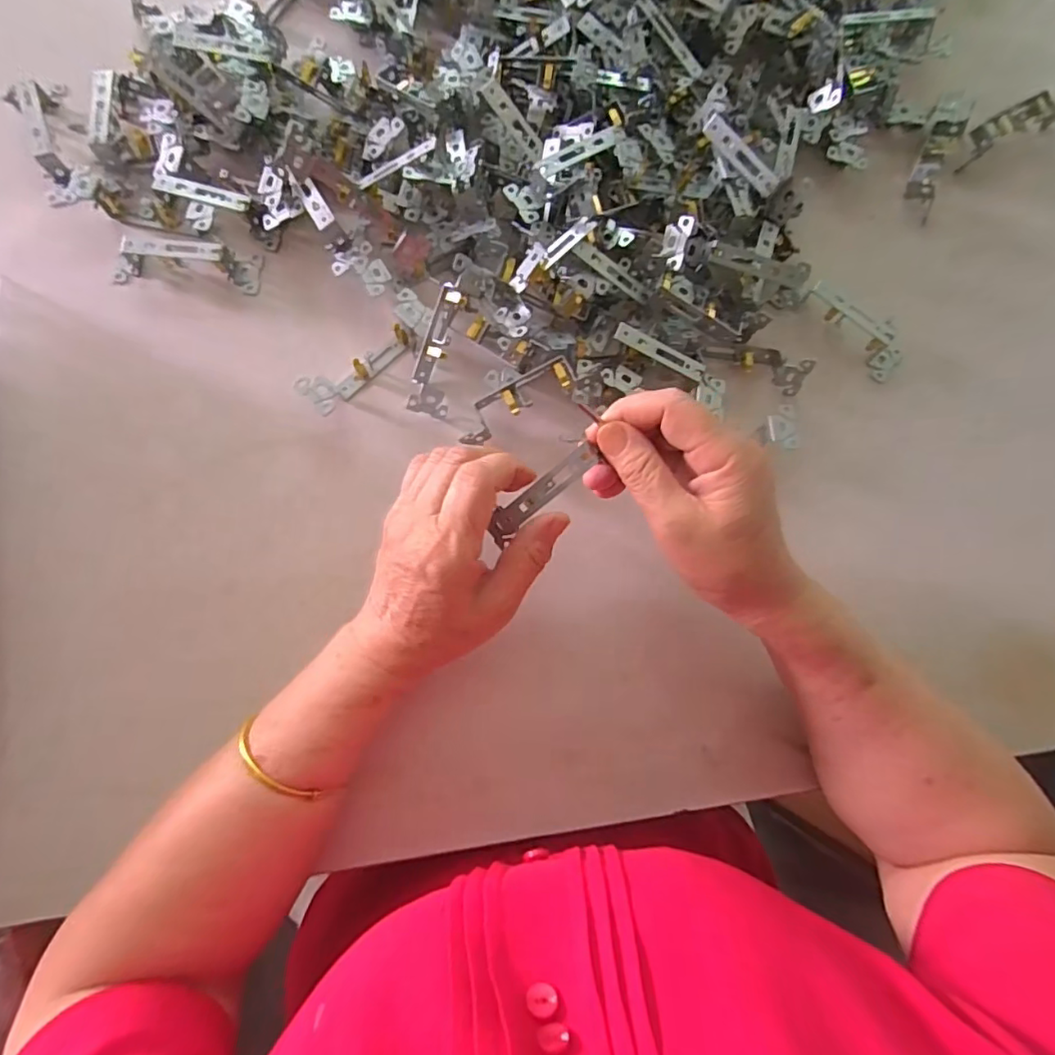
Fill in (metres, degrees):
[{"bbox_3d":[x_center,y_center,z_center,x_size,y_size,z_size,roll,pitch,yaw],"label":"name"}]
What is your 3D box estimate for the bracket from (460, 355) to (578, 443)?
[{"bbox_3d":[-0.009,-0.087,0.381,0.087,0.023,0.026,-33,85,6],"label":"bracket"}]

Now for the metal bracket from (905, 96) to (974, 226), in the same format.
[{"bbox_3d":[0.329,-0.299,0.448,0.031,0.021,0.100,24,81,0],"label":"metal bracket"}]

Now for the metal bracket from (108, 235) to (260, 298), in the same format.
[{"bbox_3d":[-0.250,-0.193,0.403,0.103,0.023,0.027,4,80,-2],"label":"metal bracket"}]

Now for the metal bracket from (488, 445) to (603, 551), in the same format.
[{"bbox_3d":[0.006,-0.019,0.316,0.073,0.007,0.018,-43,87,15],"label":"metal bracket"}]

